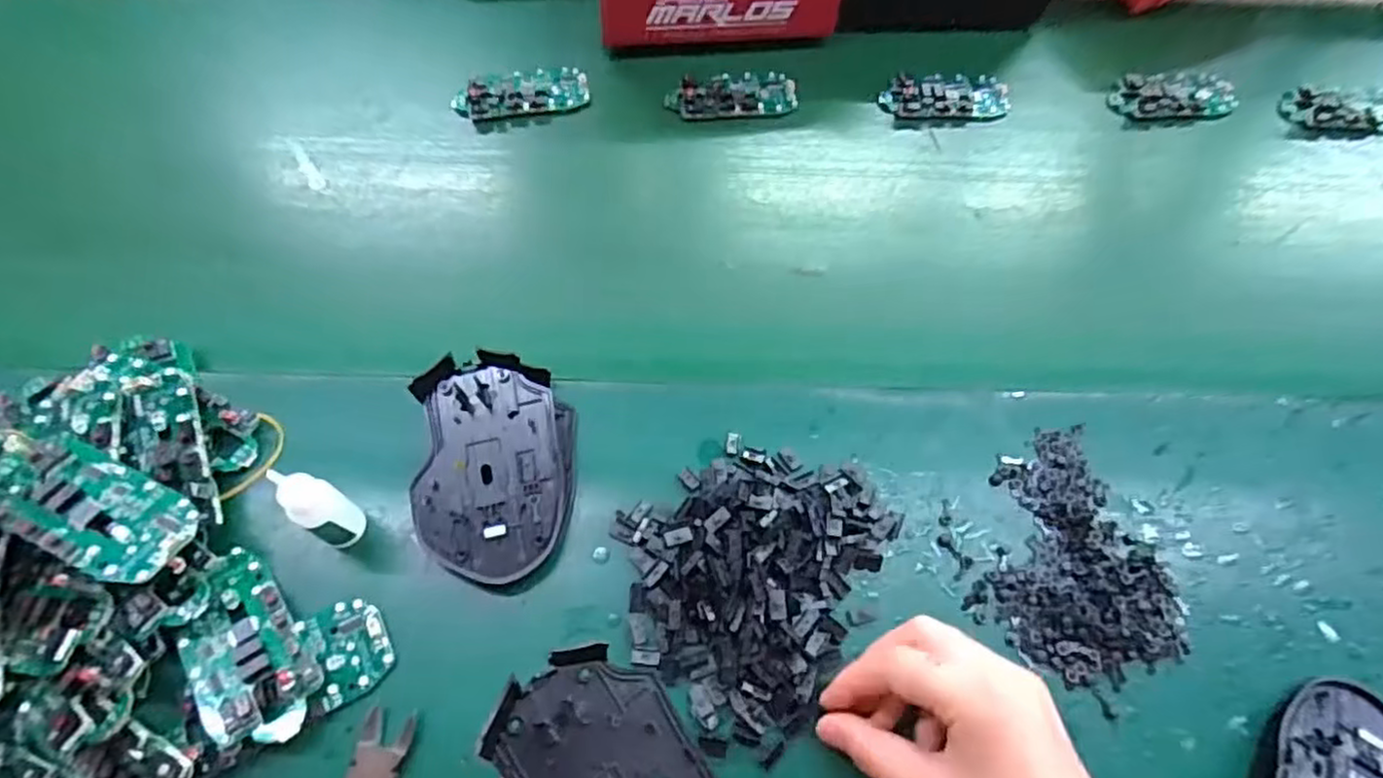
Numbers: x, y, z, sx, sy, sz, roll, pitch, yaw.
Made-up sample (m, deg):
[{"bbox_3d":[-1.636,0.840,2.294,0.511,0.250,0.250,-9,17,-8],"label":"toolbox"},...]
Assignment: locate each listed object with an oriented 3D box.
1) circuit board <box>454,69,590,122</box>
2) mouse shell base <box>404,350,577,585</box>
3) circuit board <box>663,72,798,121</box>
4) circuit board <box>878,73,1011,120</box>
[{"bbox_3d":[-0.126,-0.220,0.525,0.098,0.015,0.040,-15,63,-10],"label":"circuit board"},{"bbox_3d":[-0.101,0.039,0.366,0.080,0.034,0.119,-4,62,-5],"label":"mouse shell base"},{"bbox_3d":[0.031,-0.223,0.533,0.098,0.012,0.044,-10,62,-8],"label":"circuit board"},{"bbox_3d":[0.196,-0.226,0.543,0.097,0.014,0.041,-7,62,-6],"label":"circuit board"}]

